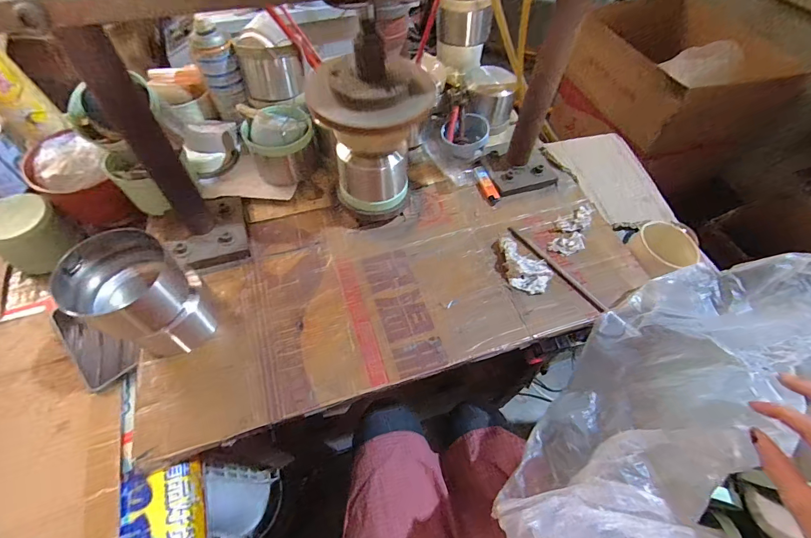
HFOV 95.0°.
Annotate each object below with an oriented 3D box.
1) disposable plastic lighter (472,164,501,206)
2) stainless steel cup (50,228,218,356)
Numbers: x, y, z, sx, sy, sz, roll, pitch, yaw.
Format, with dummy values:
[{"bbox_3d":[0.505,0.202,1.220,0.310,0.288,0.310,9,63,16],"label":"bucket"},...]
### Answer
[{"bbox_3d":[0.143,-0.150,0.664,0.024,0.017,0.084,-16,59,-12],"label":"disposable plastic lighter"},{"bbox_3d":[-0.313,0.035,0.447,0.096,0.139,0.094,24,59,13],"label":"stainless steel cup"}]

